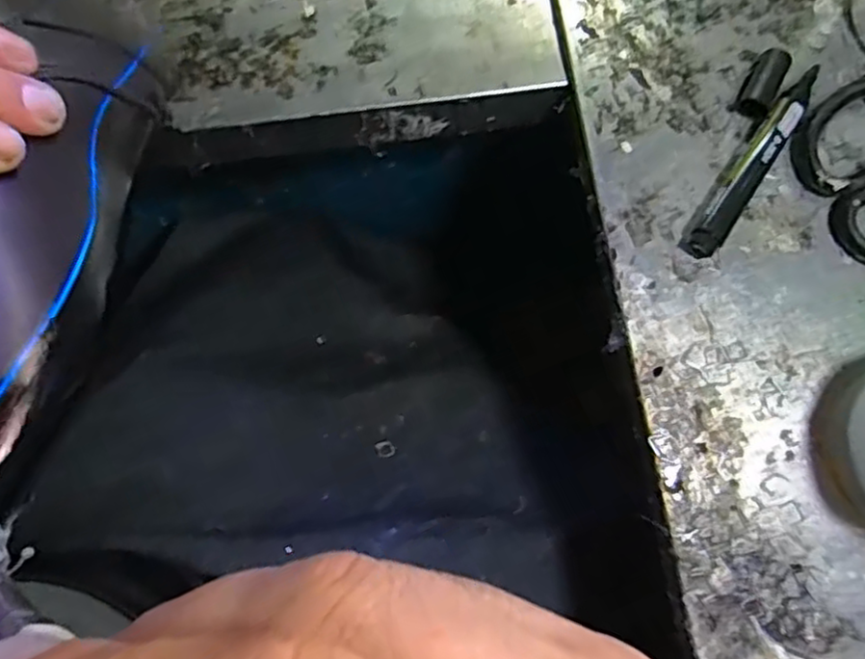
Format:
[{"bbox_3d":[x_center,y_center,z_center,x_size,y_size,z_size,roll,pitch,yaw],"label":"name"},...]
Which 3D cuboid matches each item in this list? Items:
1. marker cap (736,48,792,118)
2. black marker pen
[{"bbox_3d":[0.180,-0.134,0.367,0.016,0.013,0.042,31,78,7],"label":"marker cap"},{"bbox_3d":[0.171,-0.090,0.356,0.019,0.016,0.122,36,79,8],"label":"black marker pen"}]

